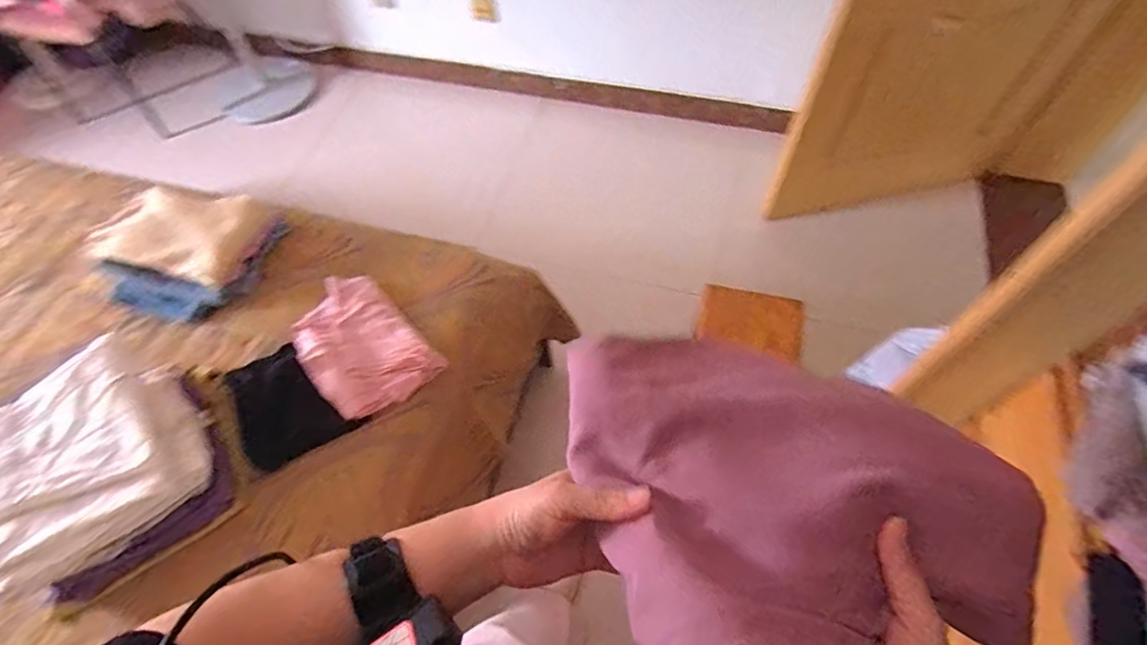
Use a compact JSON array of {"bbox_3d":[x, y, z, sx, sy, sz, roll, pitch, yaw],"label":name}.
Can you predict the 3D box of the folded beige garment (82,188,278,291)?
[{"bbox_3d":[-0.787,-0.187,1.103,0.305,0.090,0.190,9,60,8],"label":"folded beige garment"}]

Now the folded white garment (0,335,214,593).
[{"bbox_3d":[-0.748,0.213,0.840,0.275,0.123,0.286,-38,64,-18],"label":"folded white garment"}]

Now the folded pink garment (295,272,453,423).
[{"bbox_3d":[-0.401,0.040,1.027,0.193,0.039,0.285,-40,65,-19],"label":"folded pink garment"}]

